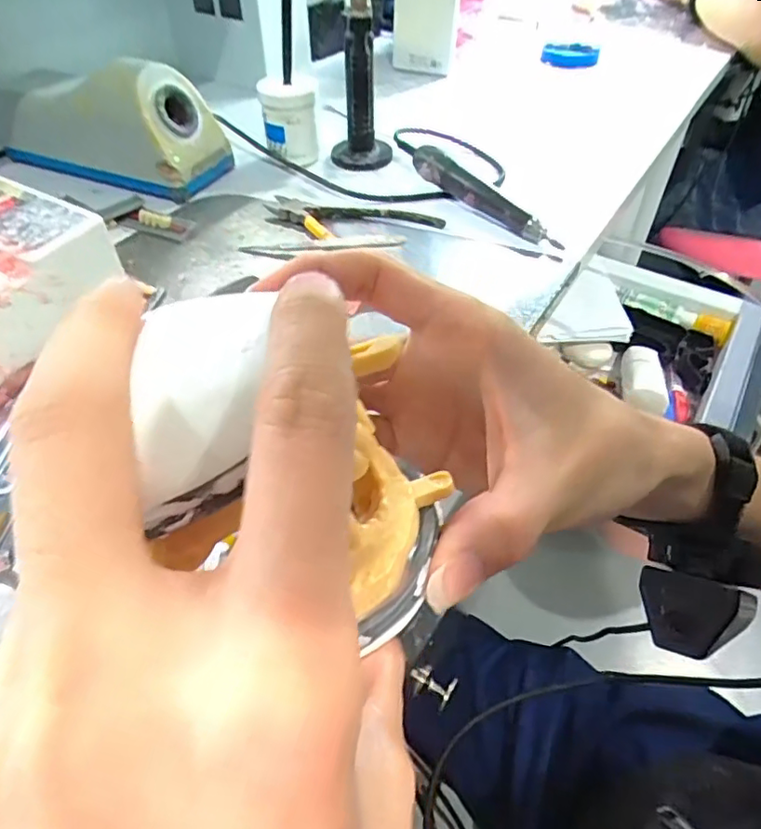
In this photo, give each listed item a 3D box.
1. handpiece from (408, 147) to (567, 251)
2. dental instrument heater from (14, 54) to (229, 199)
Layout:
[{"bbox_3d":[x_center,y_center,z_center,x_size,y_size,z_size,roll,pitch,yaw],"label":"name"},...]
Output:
[{"bbox_3d":[0.085,-0.186,0.487,0.019,0.032,0.170,-31,54,-25],"label":"handpiece"},{"bbox_3d":[-0.251,-0.277,0.532,0.204,0.093,0.089,21,51,19],"label":"dental instrument heater"}]

